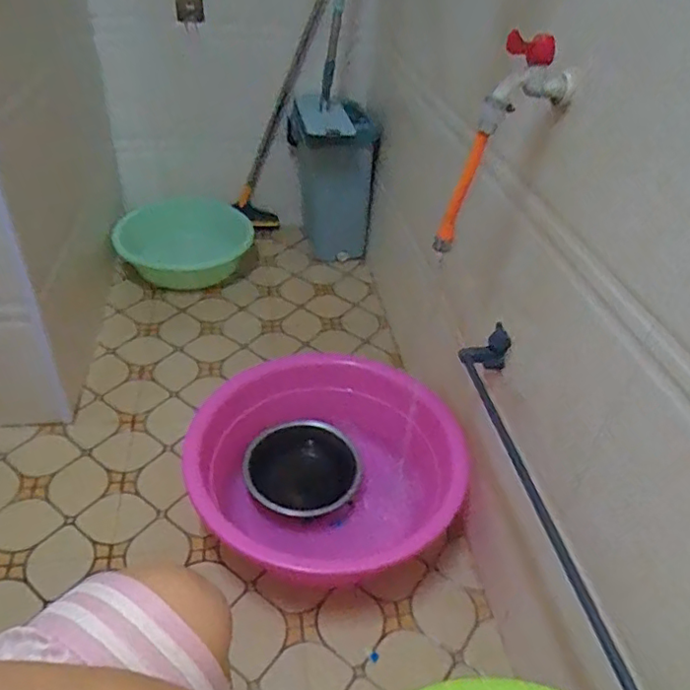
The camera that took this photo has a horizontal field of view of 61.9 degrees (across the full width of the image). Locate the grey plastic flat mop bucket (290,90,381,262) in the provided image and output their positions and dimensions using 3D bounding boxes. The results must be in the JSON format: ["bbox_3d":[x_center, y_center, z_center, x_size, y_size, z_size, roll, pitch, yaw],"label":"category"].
[{"bbox_3d":[-0.035,-0.439,1.559,0.204,0.418,0.200,4,40,-3],"label":"grey plastic flat mop bucket"}]

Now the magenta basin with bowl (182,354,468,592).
[{"bbox_3d":[-0.023,0.199,1.023,0.451,0.155,0.403,22,42,18],"label":"magenta basin with bowl"}]

